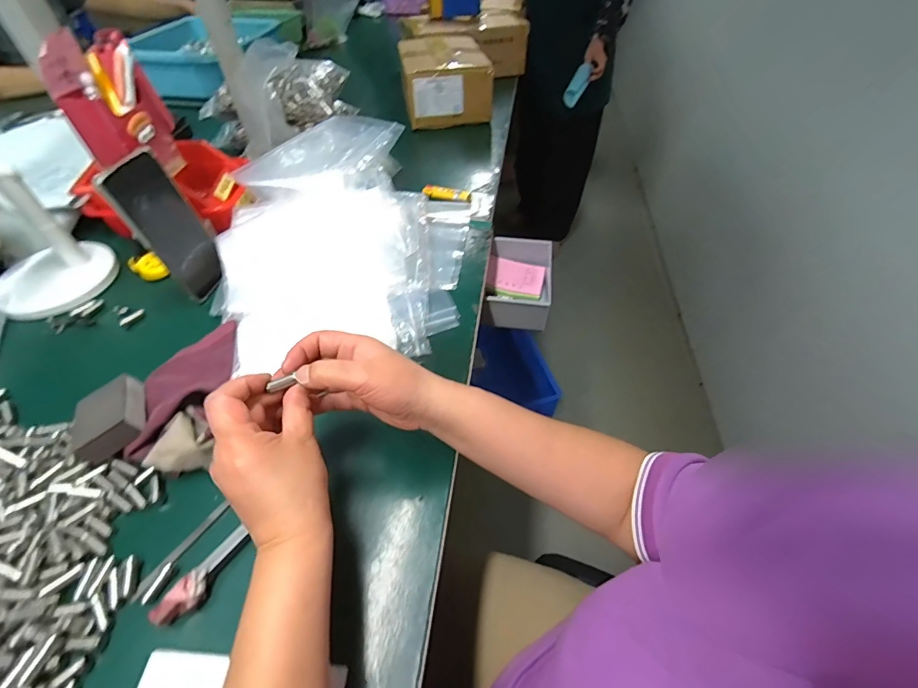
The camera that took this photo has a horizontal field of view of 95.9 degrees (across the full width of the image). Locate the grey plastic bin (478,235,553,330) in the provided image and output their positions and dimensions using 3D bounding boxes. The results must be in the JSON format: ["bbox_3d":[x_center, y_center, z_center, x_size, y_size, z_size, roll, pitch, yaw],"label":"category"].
[{"bbox_3d":[0.090,-0.093,0.640,0.100,0.060,0.154,8,50,8],"label":"grey plastic bin"}]

